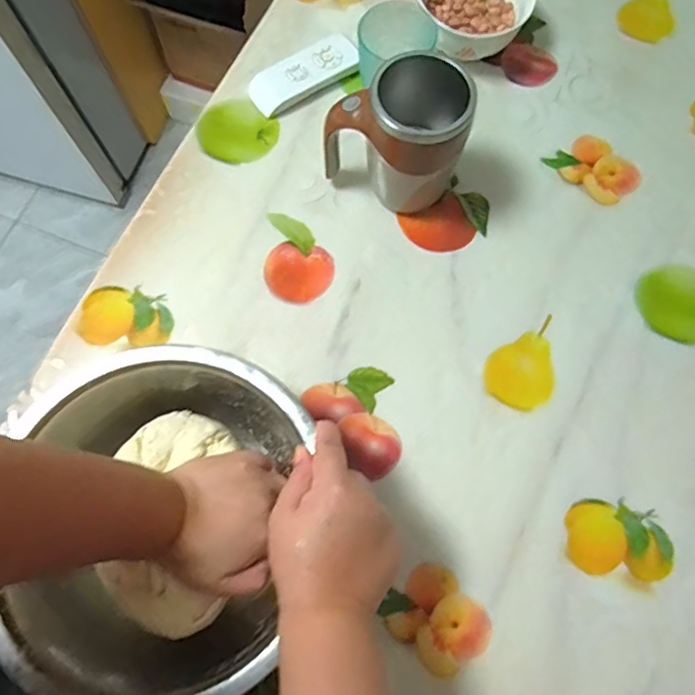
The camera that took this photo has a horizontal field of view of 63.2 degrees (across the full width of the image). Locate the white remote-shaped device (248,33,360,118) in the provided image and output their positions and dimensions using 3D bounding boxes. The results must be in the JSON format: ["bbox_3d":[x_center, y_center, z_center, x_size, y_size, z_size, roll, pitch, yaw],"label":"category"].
[{"bbox_3d":[-0.048,-0.305,0.635,0.127,0.020,0.053,-30,74,-9],"label":"white remote-shaped device"}]

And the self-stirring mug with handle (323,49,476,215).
[{"bbox_3d":[0.041,-0.188,0.531,0.129,0.138,0.077,-4,72,-1],"label":"self-stirring mug with handle"}]

